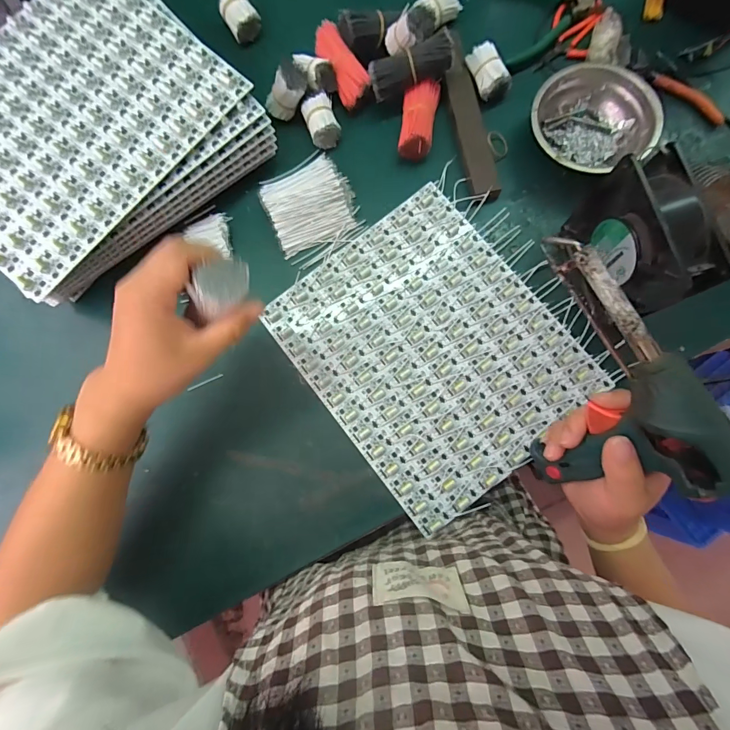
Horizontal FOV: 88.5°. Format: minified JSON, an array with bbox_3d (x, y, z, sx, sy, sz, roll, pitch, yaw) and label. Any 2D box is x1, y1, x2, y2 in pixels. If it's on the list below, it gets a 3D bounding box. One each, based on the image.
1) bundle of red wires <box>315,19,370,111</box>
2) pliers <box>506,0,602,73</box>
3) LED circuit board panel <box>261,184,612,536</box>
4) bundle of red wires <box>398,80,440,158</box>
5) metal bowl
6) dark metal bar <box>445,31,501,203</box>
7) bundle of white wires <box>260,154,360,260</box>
[{"bbox_3d":[-0.028,-0.339,0.427,0.034,0.029,0.090,-30,82,-2],"label":"bundle of red wires"},{"bbox_3d":[0.213,-0.423,0.446,0.132,0.016,0.119,-18,82,0],"label":"pliers"},{"bbox_3d":[0.069,-0.019,0.391,0.243,0.008,0.280,-39,82,-3],"label":"LED circuit board panel"},{"bbox_3d":[0.059,-0.273,0.417,0.039,0.035,0.094,8,83,4],"label":"bundle of red wires"},{"bbox_3d":[0.238,-0.265,0.408,0.127,0.043,0.107,-10,82,1],"label":"metal bowl"},{"bbox_3d":[0.115,-0.283,0.424,0.032,0.019,0.212,-10,82,1],"label":"dark metal bar"},{"bbox_3d":[-0.062,-0.179,0.410,0.093,0.017,0.091,-24,82,-1],"label":"bundle of white wires"}]

